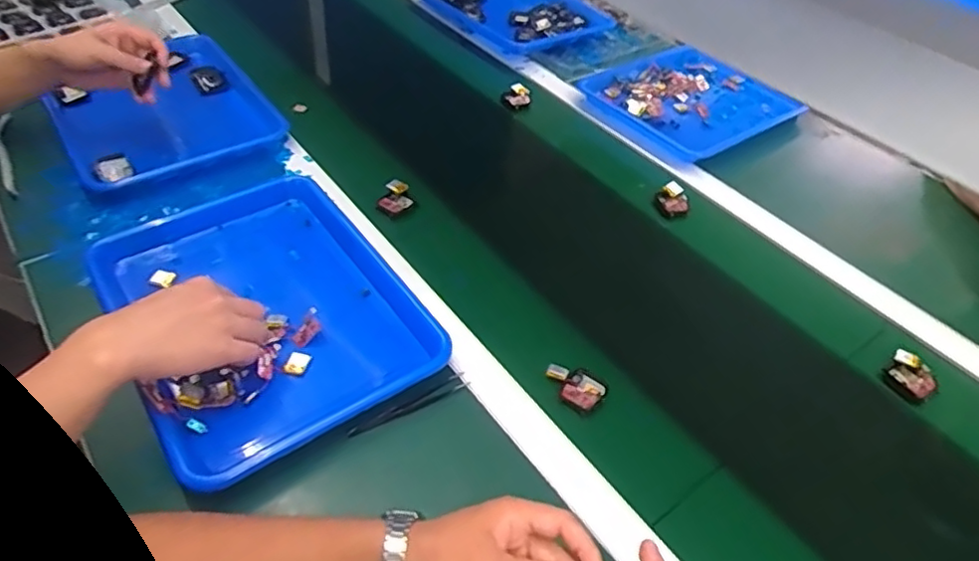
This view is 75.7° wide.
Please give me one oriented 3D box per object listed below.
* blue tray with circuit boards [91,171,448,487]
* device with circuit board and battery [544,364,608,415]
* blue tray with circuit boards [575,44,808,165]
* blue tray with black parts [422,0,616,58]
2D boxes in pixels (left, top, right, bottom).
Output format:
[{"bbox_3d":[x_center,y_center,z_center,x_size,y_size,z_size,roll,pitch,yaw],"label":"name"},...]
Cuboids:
[{"bbox_3d":[-0.222,0.025,0.629,0.251,0.039,0.334,-26,53,-27],"label":"blue tray with circuit boards"},{"bbox_3d":[0.081,0.098,0.604,0.058,0.008,0.042,35,53,26],"label":"device with circuit board and battery"},{"bbox_3d":[0.331,-0.294,1.009,0.297,0.032,0.256,-26,53,-27],"label":"blue tray with circuit boards"},{"bbox_3d":[0.044,-0.515,1.184,0.235,0.038,0.336,-33,56,-31],"label":"blue tray with black parts"}]

